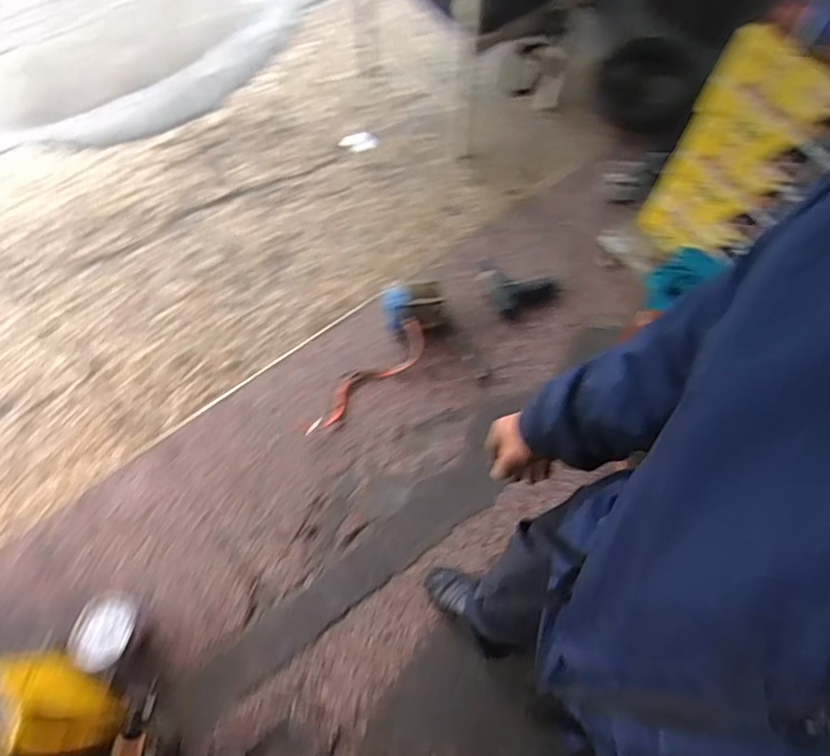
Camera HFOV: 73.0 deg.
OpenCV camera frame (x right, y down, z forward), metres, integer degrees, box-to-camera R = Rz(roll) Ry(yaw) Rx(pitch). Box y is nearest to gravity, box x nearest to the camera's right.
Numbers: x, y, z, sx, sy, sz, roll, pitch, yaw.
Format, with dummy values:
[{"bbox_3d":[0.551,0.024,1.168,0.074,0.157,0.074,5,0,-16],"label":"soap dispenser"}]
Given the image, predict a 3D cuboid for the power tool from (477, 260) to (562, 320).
[{"bbox_3d":[0.298,-0.298,1.706,0.221,0.059,0.225,-31,68,-17],"label":"power tool"}]

